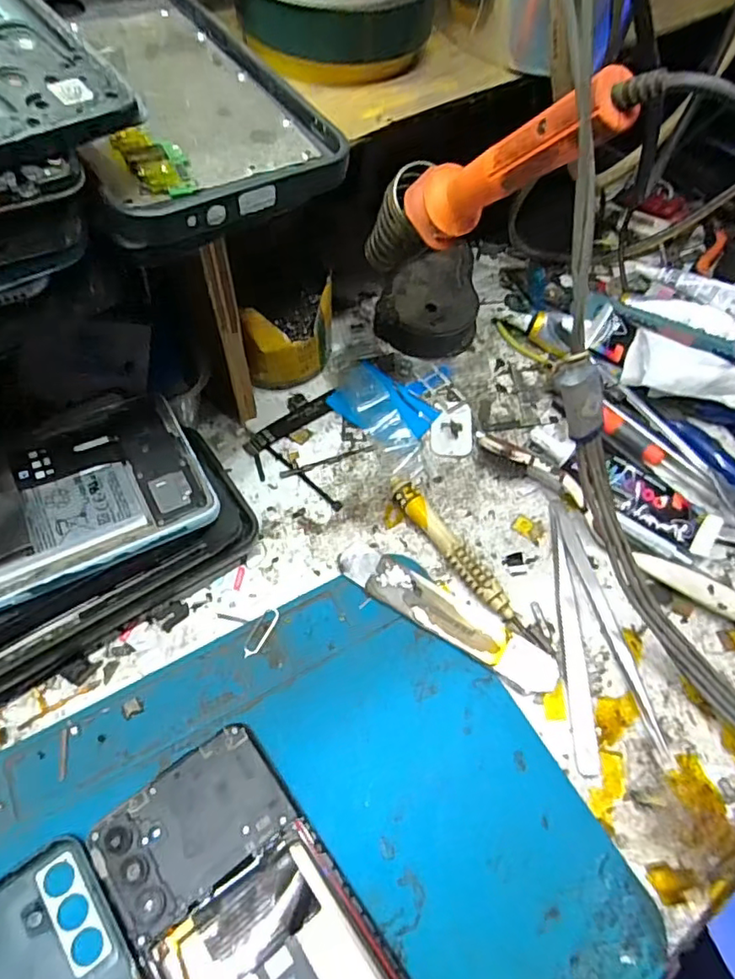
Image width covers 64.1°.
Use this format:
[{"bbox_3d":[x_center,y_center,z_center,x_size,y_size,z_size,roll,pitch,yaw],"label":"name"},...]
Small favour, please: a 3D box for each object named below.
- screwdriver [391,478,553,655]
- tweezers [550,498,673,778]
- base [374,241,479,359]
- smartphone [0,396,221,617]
[{"bbox_3d":[0.048,0.037,0.299,0.012,0.013,0.113,-30,64,-19],"label":"screwdriver"},{"bbox_3d":[0.112,0.066,0.288,0.040,0.006,0.131,1,59,-2],"label":"tweezers"},{"bbox_3d":[0.045,-0.126,0.386,0.061,0.027,0.086,17,60,8],"label":"base"},{"bbox_3d":[-0.142,0.013,0.226,0.155,0.011,0.072,-25,63,-17],"label":"smartphone"}]

